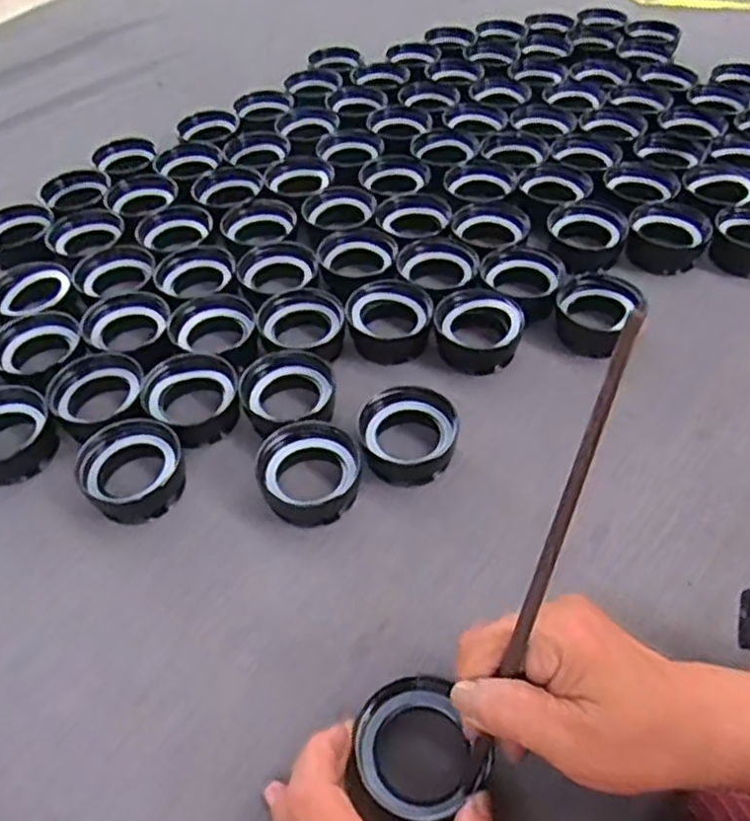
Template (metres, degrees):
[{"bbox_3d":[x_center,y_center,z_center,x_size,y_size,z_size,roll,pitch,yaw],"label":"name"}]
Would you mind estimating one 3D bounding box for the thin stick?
[{"bbox_3d":[0.068,0.082,0.305,0.007,0.270,0.010,24,36,23],"label":"thin stick"}]

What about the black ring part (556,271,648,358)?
[{"bbox_3d":[0.176,-0.078,0.571,0.064,0.030,0.064,24,53,23],"label":"black ring part"}]

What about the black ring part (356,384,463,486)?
[{"bbox_3d":[0.024,0.018,0.500,0.065,0.040,0.061,-2,47,2],"label":"black ring part"}]

